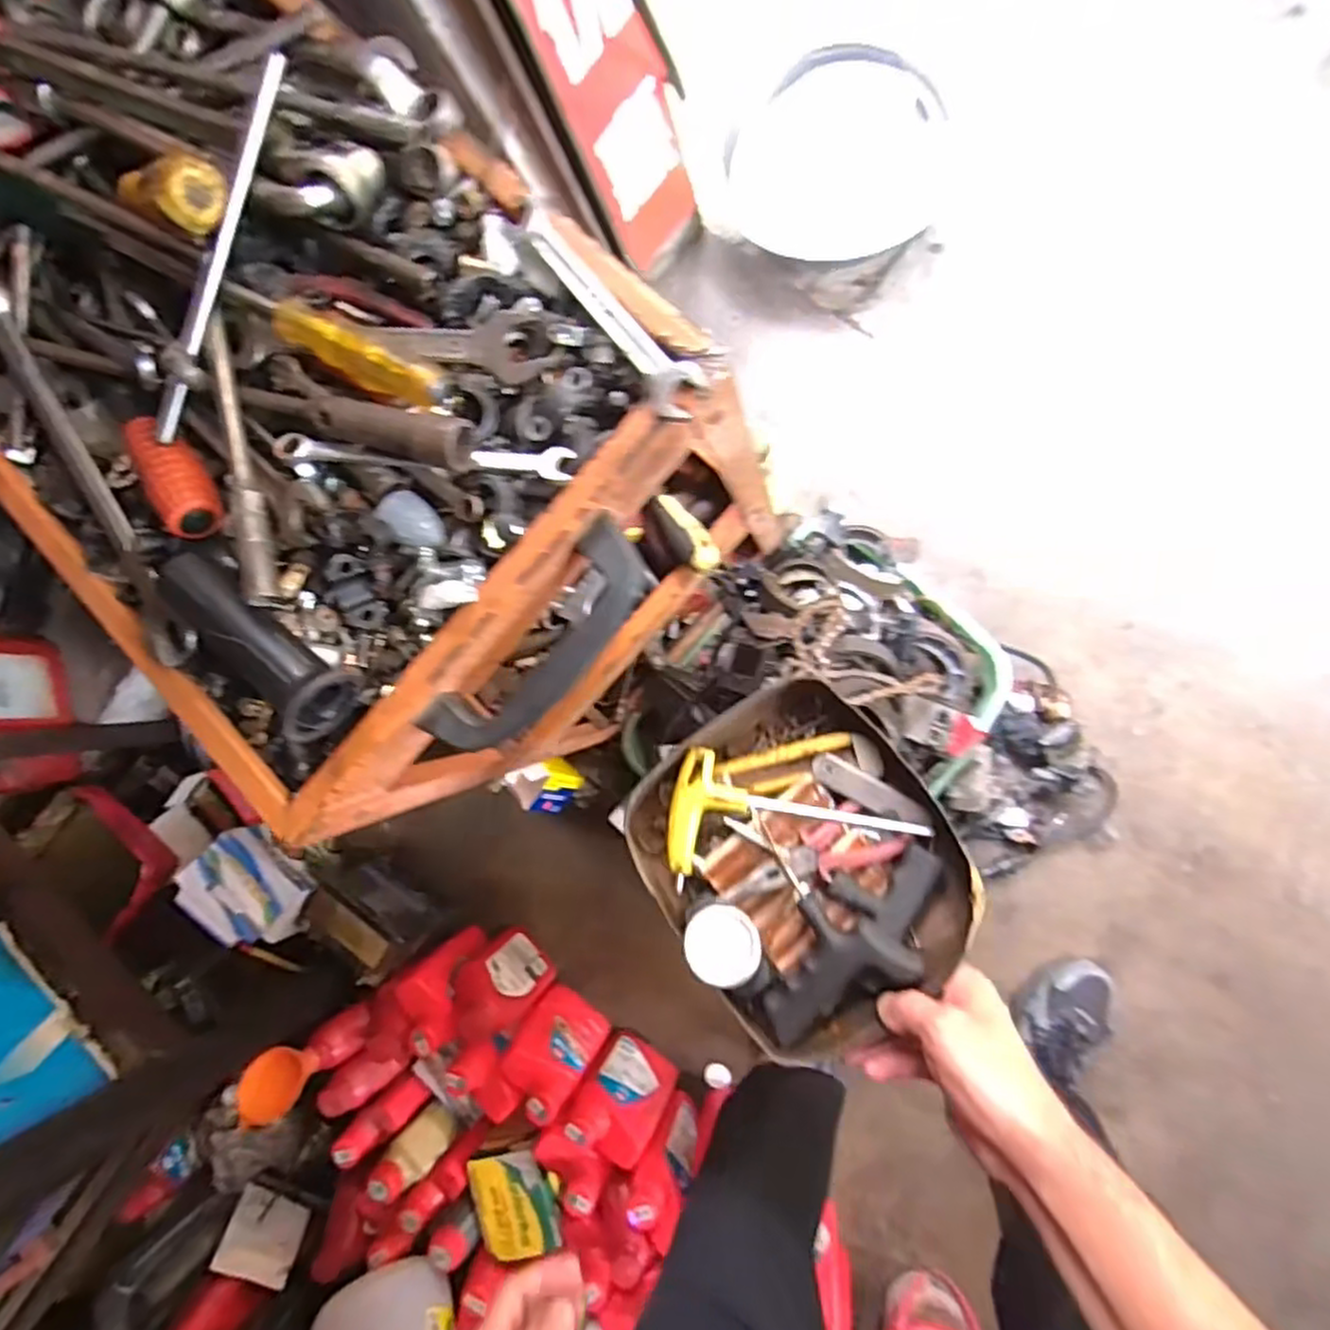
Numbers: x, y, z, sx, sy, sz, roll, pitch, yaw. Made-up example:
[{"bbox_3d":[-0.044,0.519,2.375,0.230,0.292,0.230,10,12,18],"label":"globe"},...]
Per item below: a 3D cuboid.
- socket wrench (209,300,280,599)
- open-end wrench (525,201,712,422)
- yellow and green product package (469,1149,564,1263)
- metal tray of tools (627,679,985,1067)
[{"bbox_3d":[-0.220,-0.109,0.374,0.014,0.018,0.157,-14,86,12],"label":"socket wrench"},{"bbox_3d":[-0.031,-0.177,0.362,0.030,0.010,0.133,-45,80,9],"label":"open-end wrench"},{"bbox_3d":[-0.198,0.725,0.974,0.111,0.016,0.124,-21,85,6],"label":"yellow and green product package"},{"bbox_3d":[0.093,0.134,0.494,0.189,0.093,0.213,-36,84,5],"label":"metal tray of tools"}]

